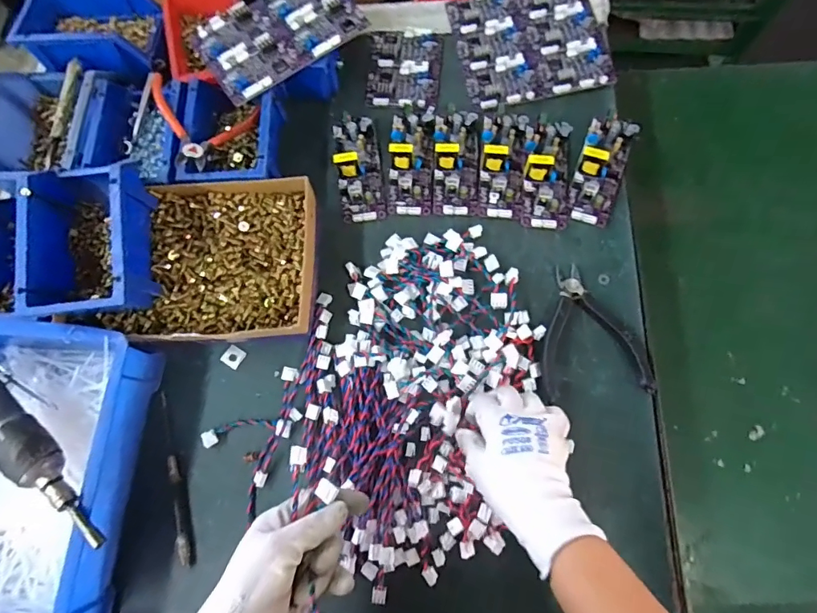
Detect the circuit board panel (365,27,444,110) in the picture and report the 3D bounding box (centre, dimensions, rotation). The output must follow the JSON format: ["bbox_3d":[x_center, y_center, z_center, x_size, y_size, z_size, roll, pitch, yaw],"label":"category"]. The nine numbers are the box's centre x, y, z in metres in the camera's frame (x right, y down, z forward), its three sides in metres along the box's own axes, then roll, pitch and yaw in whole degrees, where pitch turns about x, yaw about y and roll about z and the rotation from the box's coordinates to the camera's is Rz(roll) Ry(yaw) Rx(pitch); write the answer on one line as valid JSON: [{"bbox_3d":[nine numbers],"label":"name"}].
[{"bbox_3d":[-0.004,-0.315,0.611,0.093,0.011,0.127,4,75,3],"label":"circuit board panel"}]

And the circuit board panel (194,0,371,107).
[{"bbox_3d":[-0.153,-0.332,0.548,0.196,0.014,0.130,-40,77,-9],"label":"circuit board panel"}]

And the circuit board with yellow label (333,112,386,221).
[{"bbox_3d":[-0.061,-0.173,0.560,0.051,0.032,0.135,-8,74,-1],"label":"circuit board with yellow label"}]

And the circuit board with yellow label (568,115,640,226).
[{"bbox_3d":[0.227,-0.162,0.542,0.055,0.032,0.129,21,76,7],"label":"circuit board with yellow label"}]

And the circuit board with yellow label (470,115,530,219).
[{"bbox_3d":[0.111,-0.171,0.550,0.054,0.025,0.126,8,75,4],"label":"circuit board with yellow label"}]

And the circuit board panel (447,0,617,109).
[{"bbox_3d":[0.159,-0.355,0.611,0.183,0.012,0.183,-10,74,-1],"label":"circuit board panel"}]

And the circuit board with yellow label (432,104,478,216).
[{"bbox_3d":[0.056,-0.181,0.554,0.051,0.030,0.135,3,75,2],"label":"circuit board with yellow label"}]

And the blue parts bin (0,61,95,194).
[{"bbox_3d":[-0.430,-0.214,0.558,0.137,0.071,0.176,2,75,2],"label":"blue parts bin"}]

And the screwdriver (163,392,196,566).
[{"bbox_3d":[-0.243,0.178,0.486,0.015,0.009,0.173,-14,75,-2],"label":"screwdriver"}]

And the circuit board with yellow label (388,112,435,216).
[{"bbox_3d":[0.003,-0.177,0.557,0.054,0.029,0.125,2,74,2],"label":"circuit board with yellow label"}]

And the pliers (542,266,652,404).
[{"bbox_3d":[0.192,0.024,0.506,0.110,0.020,0.146,-8,74,-1],"label":"pliers"}]

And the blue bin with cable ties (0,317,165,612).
[{"bbox_3d":[-0.379,0.167,0.450,0.210,0.093,0.294,2,75,2],"label":"blue bin with cable ties"}]

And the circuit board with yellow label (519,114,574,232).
[{"bbox_3d":[0.166,-0.162,0.542,0.055,0.025,0.136,6,75,3],"label":"circuit board with yellow label"}]

